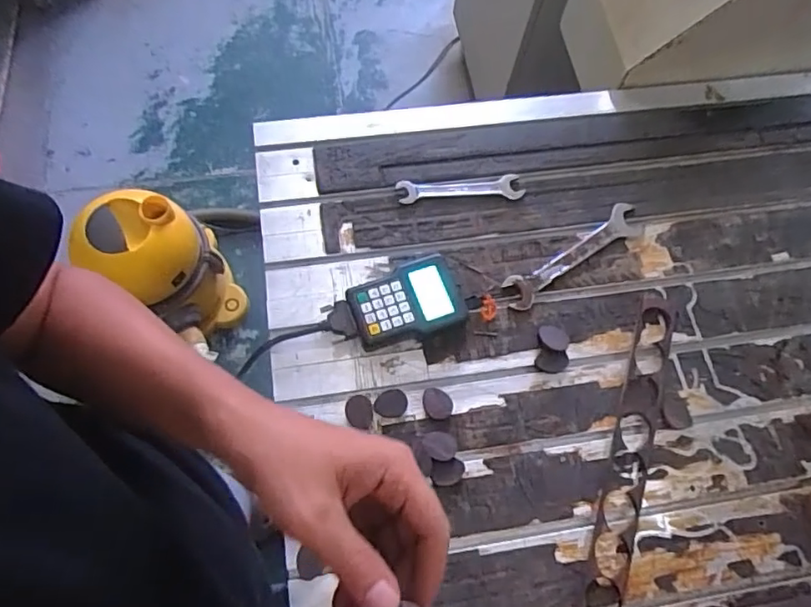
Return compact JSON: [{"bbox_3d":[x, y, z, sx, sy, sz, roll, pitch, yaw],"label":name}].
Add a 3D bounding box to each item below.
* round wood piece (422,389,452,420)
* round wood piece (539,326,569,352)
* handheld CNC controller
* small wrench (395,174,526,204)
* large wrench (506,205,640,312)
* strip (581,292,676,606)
[{"bbox_3d":[0.041,0.130,0.733,0.042,0.004,0.034,42,72,12],"label":"round wood piece"},{"bbox_3d":[0.201,0.047,0.768,0.042,0.004,0.030,26,70,7],"label":"round wood piece"},{"bbox_3d":[0.001,-0.001,0.773,0.150,0.039,0.108,-16,71,-10],"label":"handheld CNC controller"},{"bbox_3d":[0.083,-0.171,0.850,0.187,0.011,0.040,-5,69,-5],"label":"small wrench"},{"bbox_3d":[0.246,-0.071,0.824,0.251,0.007,0.050,-32,74,-14],"label":"large wrench"},{"bbox_3d":[0.289,0.190,0.724,0.051,0.009,0.459,20,69,4],"label":"strip"}]

